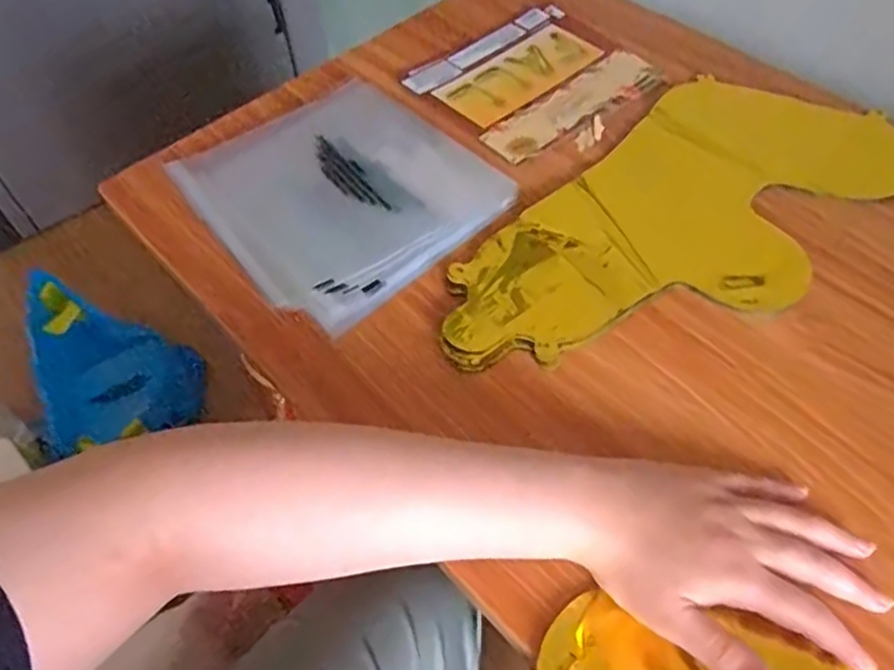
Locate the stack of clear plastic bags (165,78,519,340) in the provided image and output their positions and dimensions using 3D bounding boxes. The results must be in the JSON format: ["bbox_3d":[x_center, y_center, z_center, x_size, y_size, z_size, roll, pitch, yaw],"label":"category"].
[{"bbox_3d":[-0.092,-0.124,0.555,0.206,0.014,0.228,-38,62,-22],"label":"stack of clear plastic bags"}]

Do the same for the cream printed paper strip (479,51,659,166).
[{"bbox_3d":[0.116,-0.210,0.610,0.189,0.006,0.057,-36,61,-21],"label":"cream printed paper strip"}]

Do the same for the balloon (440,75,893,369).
[{"bbox_3d":[0.184,-0.089,0.525,0.415,0.014,0.192,-38,62,-20],"label":"balloon"}]

